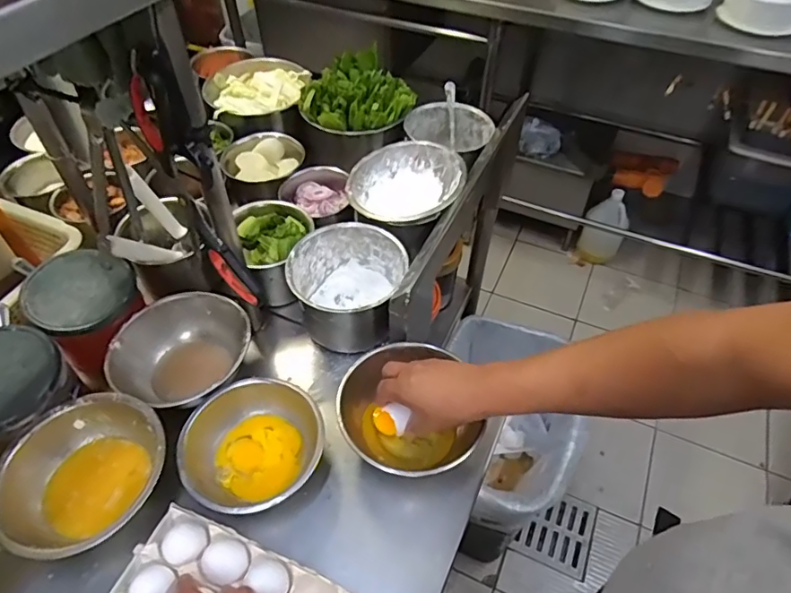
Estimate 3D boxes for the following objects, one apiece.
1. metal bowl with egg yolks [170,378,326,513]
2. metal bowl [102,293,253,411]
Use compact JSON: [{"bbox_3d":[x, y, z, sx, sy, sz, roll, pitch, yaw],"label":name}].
[{"bbox_3d":[-0.160,0.170,0.591,0.141,0.062,0.149,0,50,0],"label":"metal bowl with egg yolks"},{"bbox_3d":[-0.276,0.075,0.682,0.152,0.064,0.167,0,50,0],"label":"metal bowl"}]

